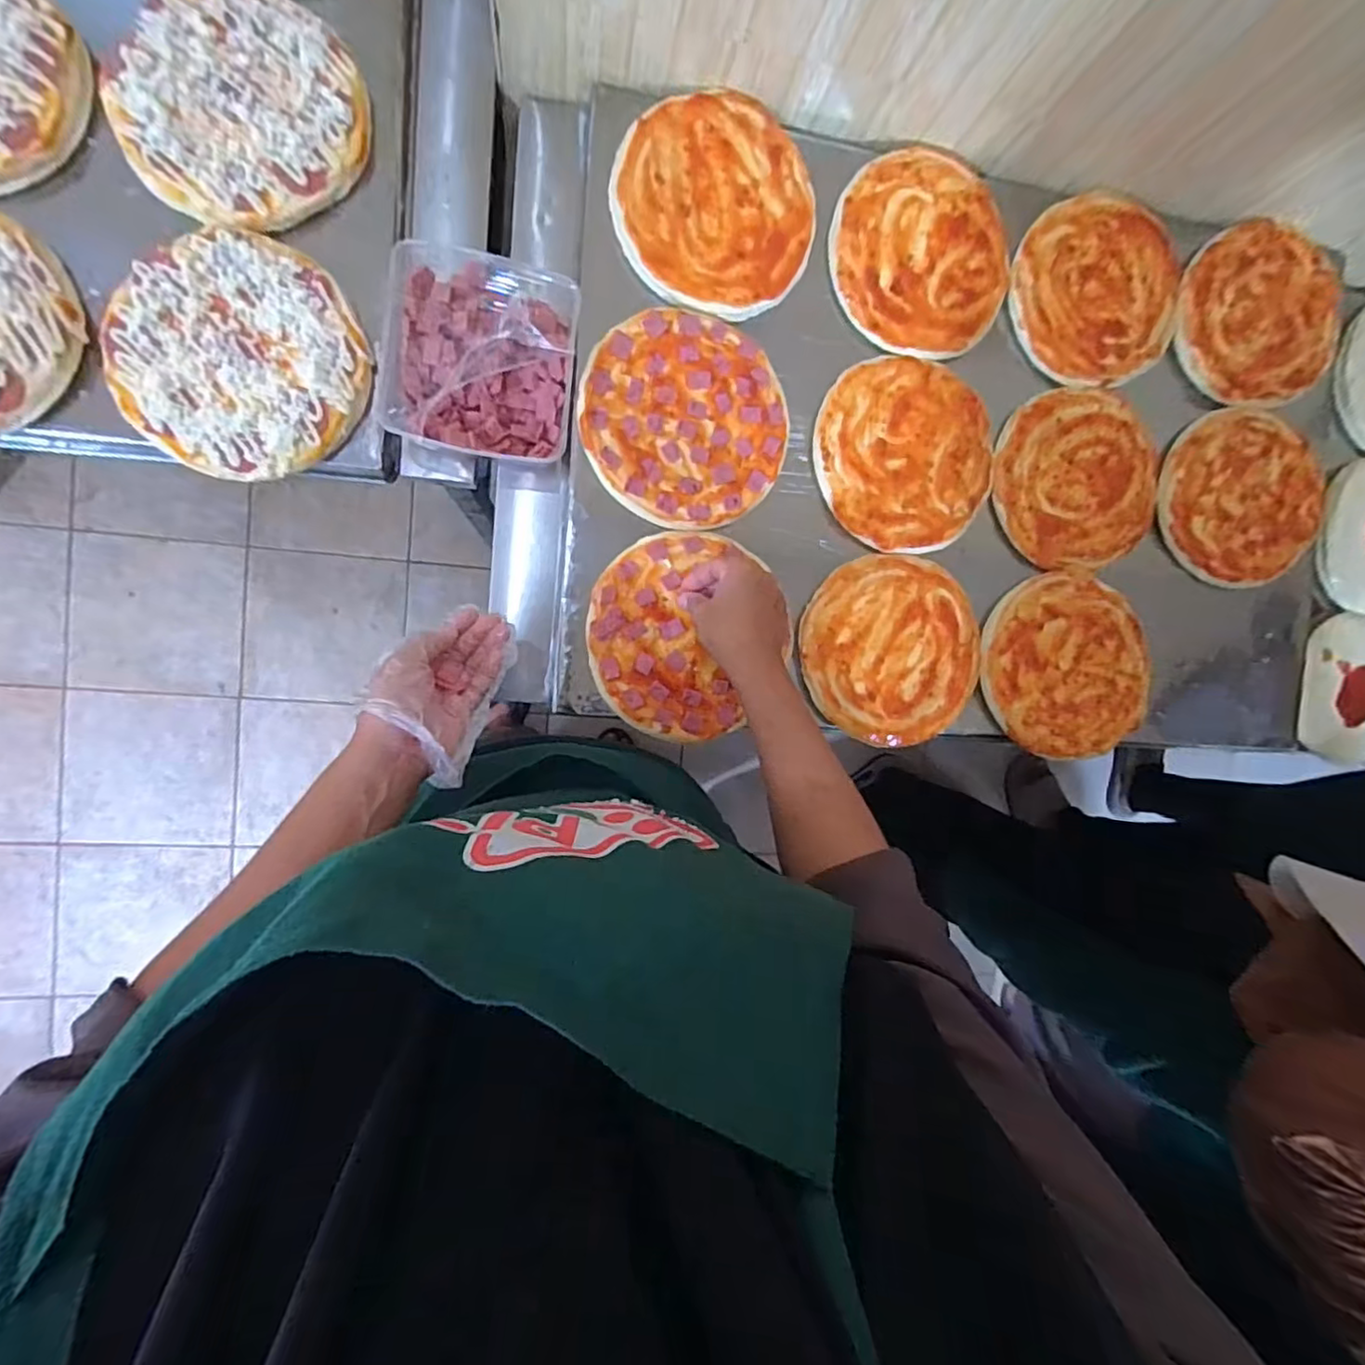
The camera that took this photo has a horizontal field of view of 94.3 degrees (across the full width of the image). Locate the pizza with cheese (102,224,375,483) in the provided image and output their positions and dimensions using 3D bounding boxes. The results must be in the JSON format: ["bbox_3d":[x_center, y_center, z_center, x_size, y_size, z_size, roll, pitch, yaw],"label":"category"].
[{"bbox_3d":[-0.373,-0.276,0.536,0.192,0.016,0.194,-1,93,-9],"label":"pizza with cheese"}]

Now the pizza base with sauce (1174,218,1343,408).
[{"bbox_3d":[0.650,-0.416,0.713,0.189,0.014,0.194,-1,93,-9],"label":"pizza base with sauce"}]

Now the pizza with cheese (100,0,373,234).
[{"bbox_3d":[-0.370,-0.484,0.534,0.180,0.015,0.190,-1,93,-9],"label":"pizza with cheese"}]

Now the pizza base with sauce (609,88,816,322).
[{"bbox_3d":[0.032,-0.457,0.610,0.190,0.017,0.191,-1,93,-9],"label":"pizza base with sauce"}]

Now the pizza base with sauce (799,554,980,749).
[{"bbox_3d":[0.222,-0.032,0.665,0.190,0.014,0.195,-1,93,-9],"label":"pizza base with sauce"}]

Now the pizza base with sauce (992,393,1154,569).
[{"bbox_3d":[0.437,-0.225,0.700,0.183,0.019,0.190,-1,93,-9],"label":"pizza base with sauce"}]

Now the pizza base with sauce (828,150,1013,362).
[{"bbox_3d":[0.249,-0.441,0.653,0.185,0.011,0.193,-1,93,-9],"label":"pizza base with sauce"}]

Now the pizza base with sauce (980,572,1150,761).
[{"bbox_3d":[0.427,-0.018,0.705,0.191,0.024,0.197,3,93,-10],"label":"pizza base with sauce"}]

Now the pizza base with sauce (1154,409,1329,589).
[{"bbox_3d":[0.644,-0.214,0.724,0.190,0.015,0.180,-1,93,-9],"label":"pizza base with sauce"}]

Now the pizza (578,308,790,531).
[{"bbox_3d":[0.004,-0.254,0.615,0.194,0.019,0.199,-1,93,-9],"label":"pizza"}]

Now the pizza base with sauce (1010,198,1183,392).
[{"bbox_3d":[0.449,-0.424,0.688,0.188,0.019,0.191,-1,93,-9],"label":"pizza base with sauce"}]

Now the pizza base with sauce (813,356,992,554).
[{"bbox_3d":[0.235,-0.238,0.664,0.190,0.010,0.191,-1,93,-9],"label":"pizza base with sauce"}]

